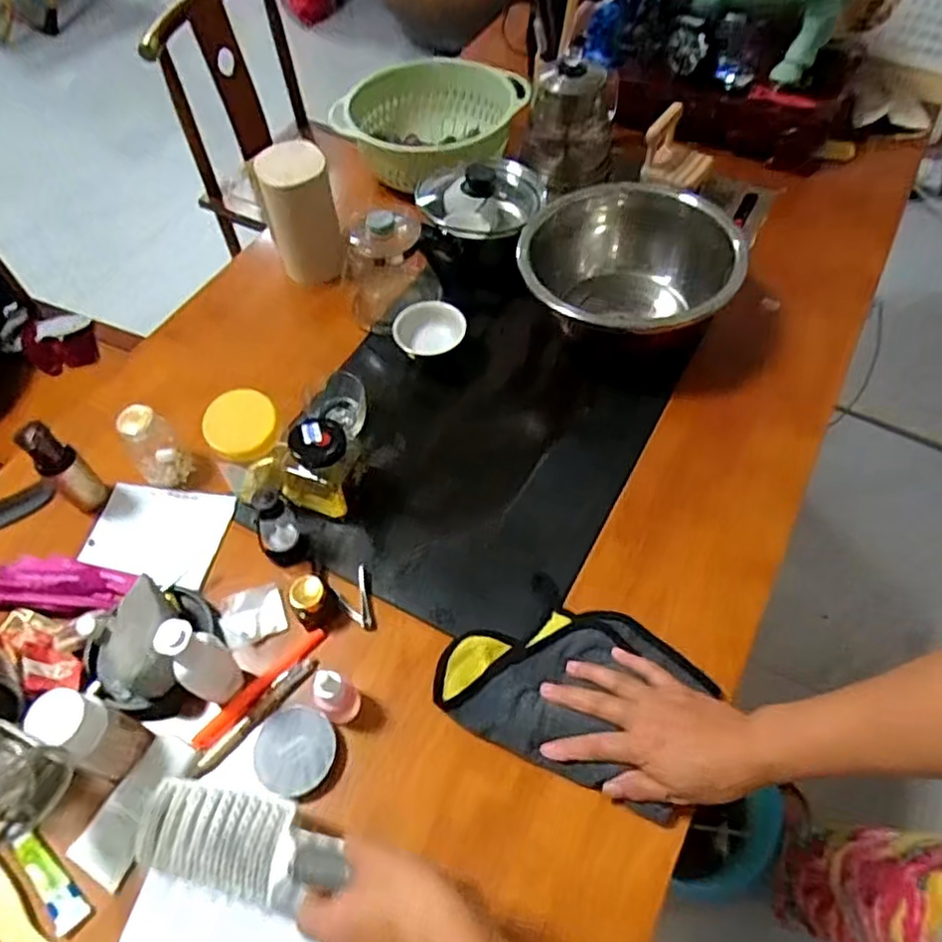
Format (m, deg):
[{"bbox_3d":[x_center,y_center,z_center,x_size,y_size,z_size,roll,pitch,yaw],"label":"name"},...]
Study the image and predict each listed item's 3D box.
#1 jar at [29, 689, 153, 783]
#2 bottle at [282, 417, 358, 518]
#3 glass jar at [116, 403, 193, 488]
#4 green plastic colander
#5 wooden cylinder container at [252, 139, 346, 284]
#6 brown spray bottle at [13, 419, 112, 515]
[{"bbox_3d":[-0.299,0.210,0.547,0.045,0.113,0.044,-1,56,2],"label":"jar"},{"bbox_3d":[-0.159,-0.003,0.702,0.083,0.102,0.059,14,58,11],"label":"bottle"},{"bbox_3d":[-0.335,-0.024,0.734,0.054,0.104,0.051,-1,56,2],"label":"glass jar"},{"bbox_3d":[-0.068,-0.495,1.016,0.276,0.114,0.229,10,57,11],"label":"green plastic colander"},{"bbox_3d":[-0.211,-0.322,0.860,0.083,0.144,0.079,-15,56,-6],"label":"wooden cylinder container"},{"bbox_3d":[-0.415,-0.001,0.705,0.039,0.122,0.044,33,63,22],"label":"brown spray bottle"}]

